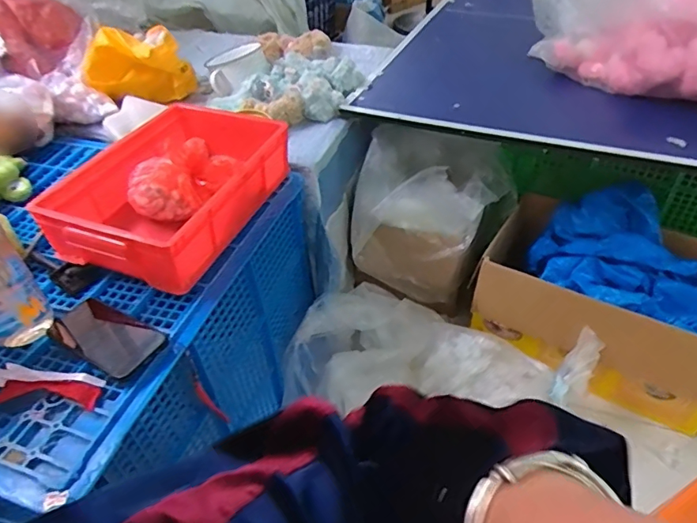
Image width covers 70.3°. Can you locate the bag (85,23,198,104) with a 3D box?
[{"bbox_3d":[-0.472,-0.428,1.134,0.228,0.166,0.143,-19,45,-16],"label":"bag"}]

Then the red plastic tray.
[{"bbox_3d":[-0.274,-0.130,0.816,0.238,0.114,0.383,13,45,18],"label":"red plastic tray"}]

